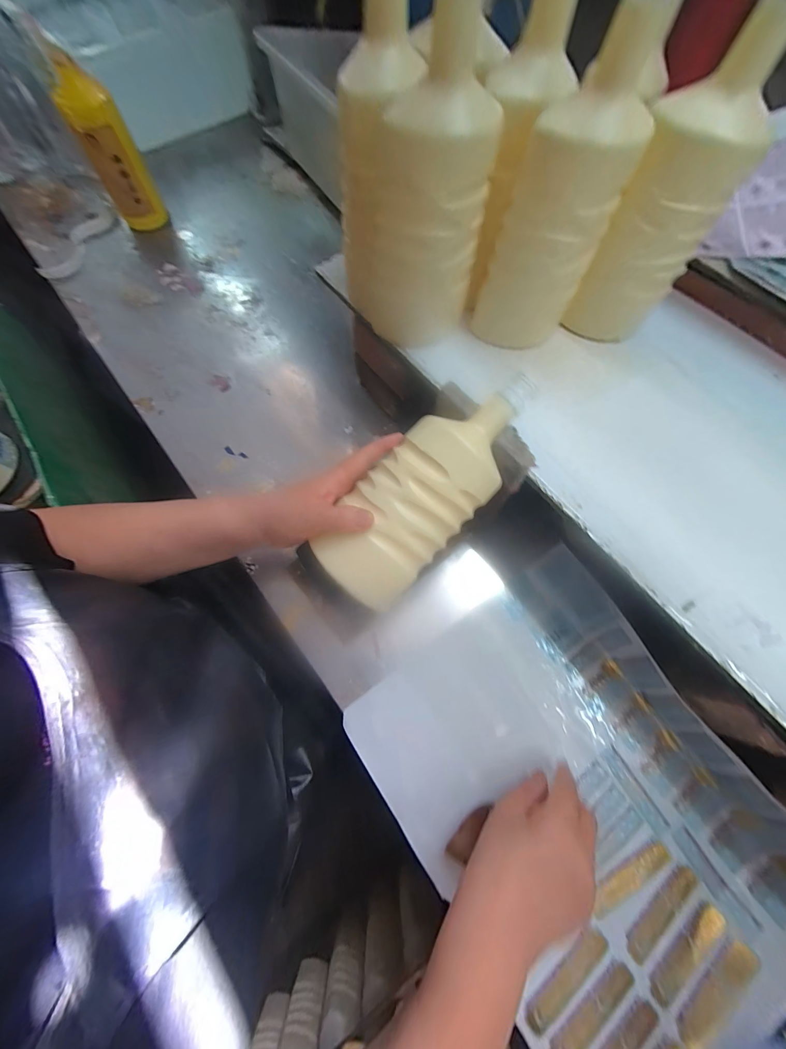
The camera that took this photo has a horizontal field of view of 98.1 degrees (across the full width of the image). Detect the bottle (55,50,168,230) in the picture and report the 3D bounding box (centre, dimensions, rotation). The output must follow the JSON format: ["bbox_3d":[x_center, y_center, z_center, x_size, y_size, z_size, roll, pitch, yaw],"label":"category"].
[{"bbox_3d":[-0.449,-0.592,0.558,0.067,0.186,0.071,40,76,13],"label":"bottle"}]

